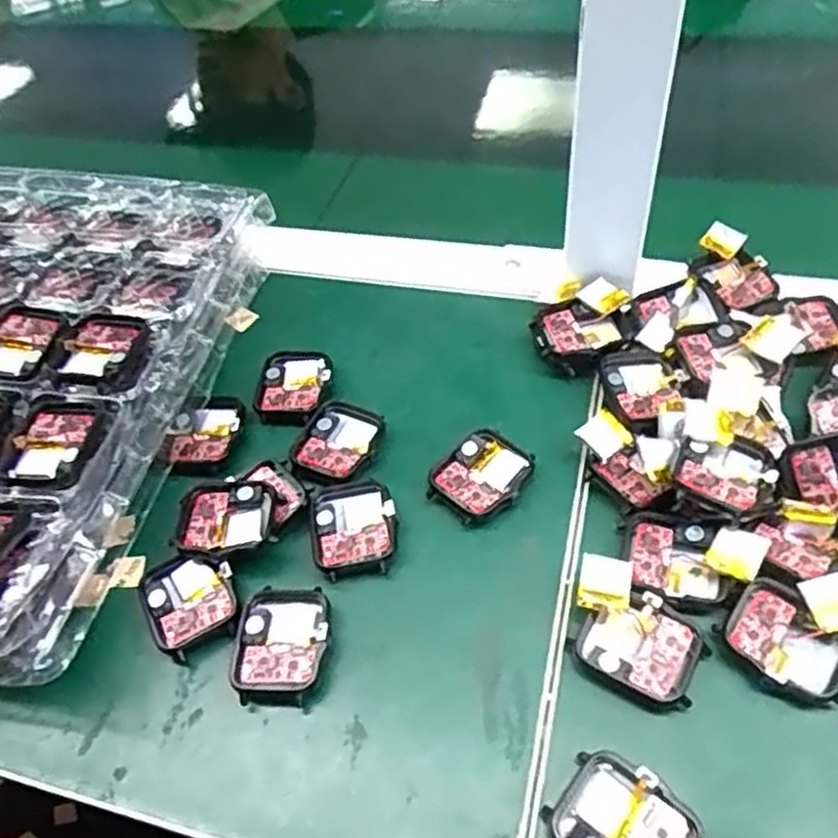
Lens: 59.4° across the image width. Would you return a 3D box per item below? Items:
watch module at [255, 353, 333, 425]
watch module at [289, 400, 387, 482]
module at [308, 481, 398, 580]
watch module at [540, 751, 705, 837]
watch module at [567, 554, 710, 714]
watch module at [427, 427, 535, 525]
[{"bbox_3d":[-0.067,-0.017,0.389,0.037,0.006,0.046,4,52,9],"label":"watch module"},{"bbox_3d":[-0.039,0.012,0.365,0.036,0.010,0.043,18,56,20],"label":"watch module"},{"bbox_3d":[-0.030,0.050,0.333,0.038,0.009,0.043,-12,51,-3],"label":"module"},{"bbox_3d":[0.070,0.140,0.250,0.047,0.012,0.038,31,61,27],"label":"watch module"},{"bbox_3d":[0.084,0.083,0.288,0.054,0.015,0.040,28,59,25],"label":"watch module"},{"bbox_3d":[0.030,0.027,0.344,0.044,0.008,0.038,-39,57,-23],"label":"watch module"}]

